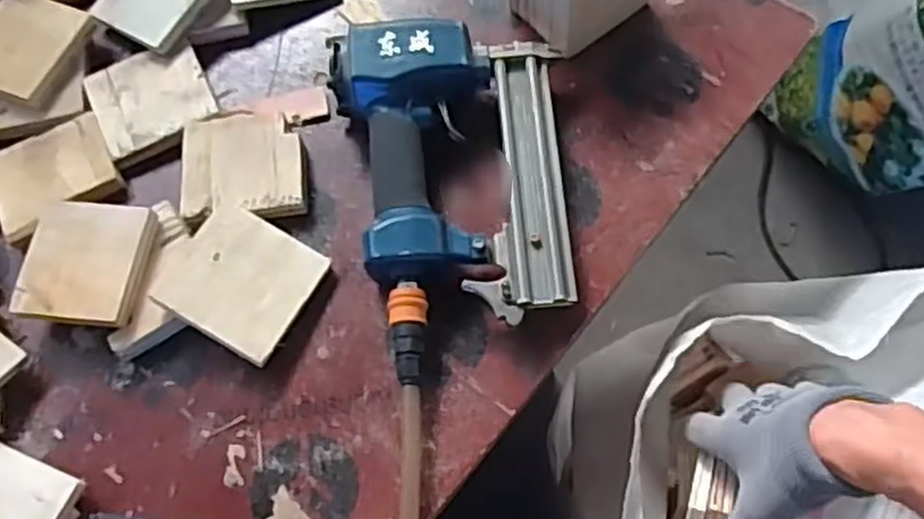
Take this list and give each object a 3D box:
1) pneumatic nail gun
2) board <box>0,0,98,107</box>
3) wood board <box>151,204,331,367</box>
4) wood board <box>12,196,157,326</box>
[{"bbox_3d":[0.000,-0.054,0.569,0.159,0.057,0.260,-11,67,-2],"label":"pneumatic nail gun"},{"bbox_3d":[-0.361,-0.177,0.655,0.093,0.015,0.094,20,70,11],"label":"board"},{"bbox_3d":[-0.153,0.014,0.557,0.092,0.009,0.088,29,67,3],"label":"wood board"},{"bbox_3d":[-0.266,0.002,0.567,0.085,0.019,0.090,5,68,5],"label":"wood board"}]

